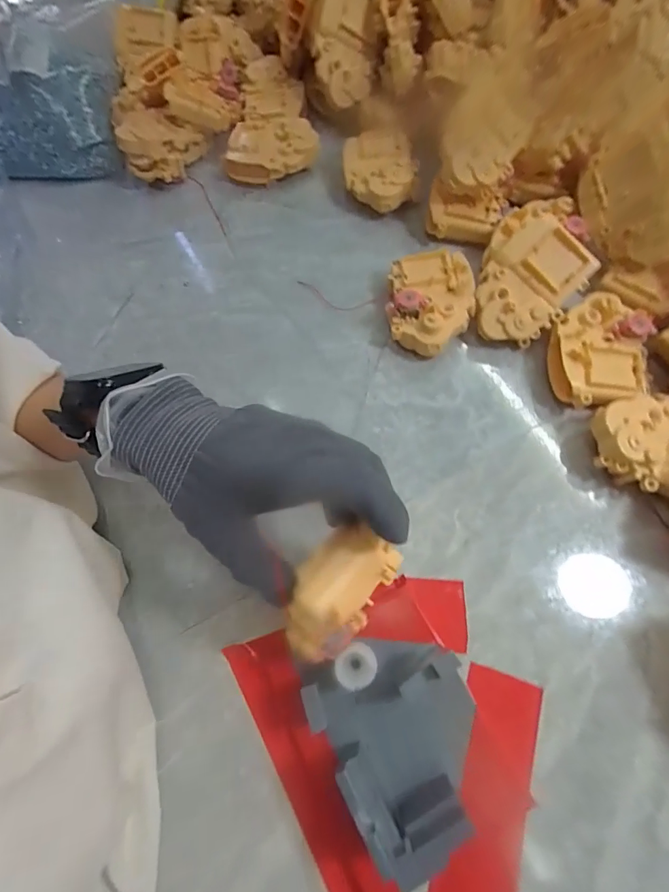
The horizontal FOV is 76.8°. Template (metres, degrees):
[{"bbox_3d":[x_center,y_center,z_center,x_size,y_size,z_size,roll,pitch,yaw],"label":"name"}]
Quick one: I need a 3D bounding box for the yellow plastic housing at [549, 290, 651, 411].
[{"bbox_3d":[0.213,-0.076,0.351,0.067,0.039,0.097,5,67,5],"label":"yellow plastic housing"}]

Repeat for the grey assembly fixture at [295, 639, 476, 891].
[{"bbox_3d":[0.043,0.168,0.250,0.091,0.049,0.123,-31,69,-10],"label":"grey assembly fixture"}]

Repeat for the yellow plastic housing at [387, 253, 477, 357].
[{"bbox_3d":[0.084,-0.128,0.377,0.074,0.039,0.103,5,67,5],"label":"yellow plastic housing"}]

